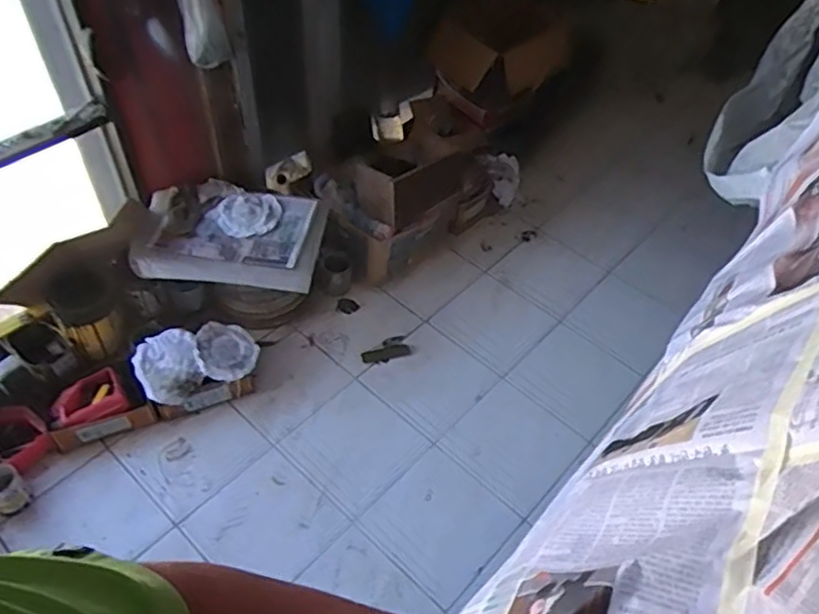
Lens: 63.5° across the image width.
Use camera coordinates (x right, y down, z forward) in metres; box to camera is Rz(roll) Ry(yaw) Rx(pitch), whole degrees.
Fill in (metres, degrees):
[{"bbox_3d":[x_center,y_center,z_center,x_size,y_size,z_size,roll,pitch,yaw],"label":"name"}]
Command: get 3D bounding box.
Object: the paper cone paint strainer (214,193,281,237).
[{"bbox_3d":[-0.422,-0.241,1.728,0.172,0.049,0.102,-18,52,-19],"label":"paper cone paint strainer"}]

